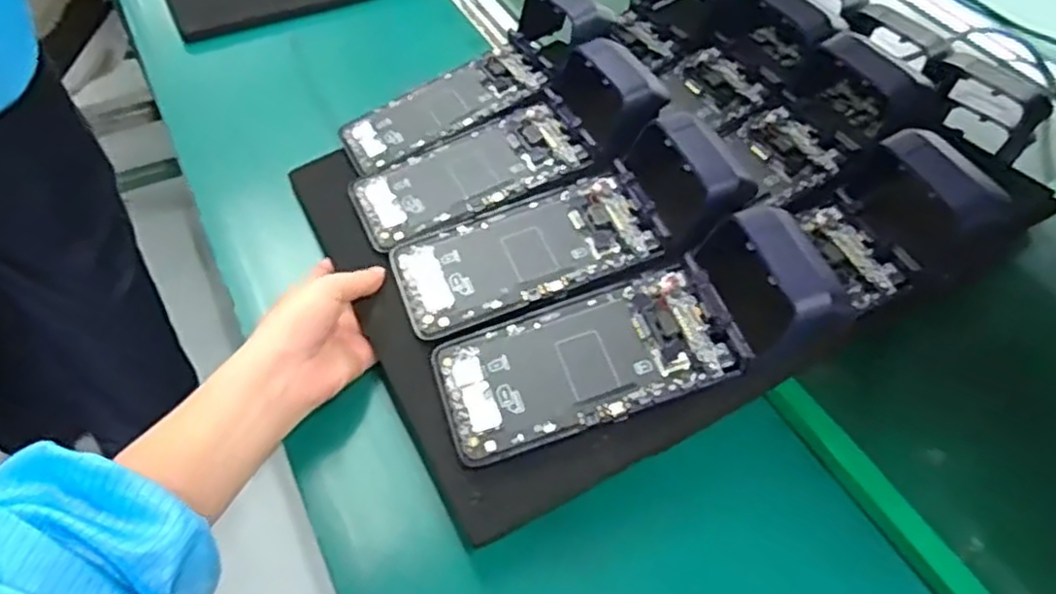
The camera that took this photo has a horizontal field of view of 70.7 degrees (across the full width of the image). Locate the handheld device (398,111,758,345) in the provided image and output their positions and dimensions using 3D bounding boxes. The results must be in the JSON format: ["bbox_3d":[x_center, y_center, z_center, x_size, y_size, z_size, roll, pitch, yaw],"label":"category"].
[{"bbox_3d":[0.023,-0.043,0.468,0.217,0.036,0.091,-23,51,3],"label":"handheld device"}]

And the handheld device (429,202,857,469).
[{"bbox_3d":[0.057,0.023,0.420,0.218,0.048,0.083,-21,50,4],"label":"handheld device"}]

